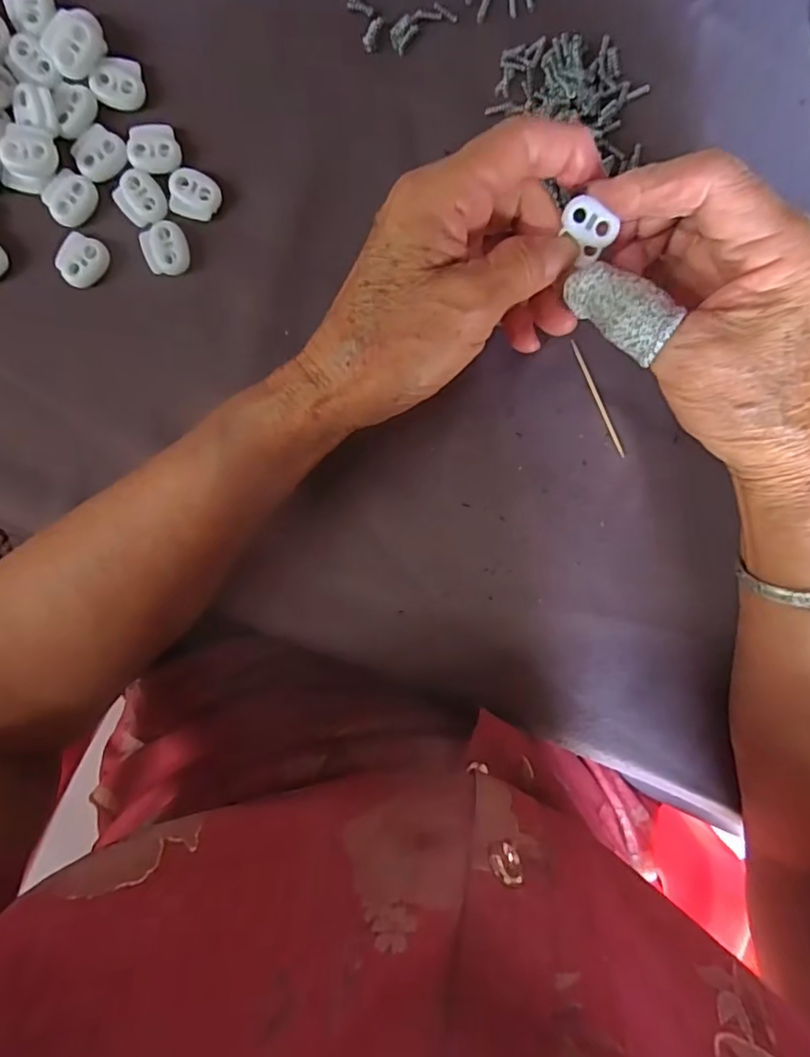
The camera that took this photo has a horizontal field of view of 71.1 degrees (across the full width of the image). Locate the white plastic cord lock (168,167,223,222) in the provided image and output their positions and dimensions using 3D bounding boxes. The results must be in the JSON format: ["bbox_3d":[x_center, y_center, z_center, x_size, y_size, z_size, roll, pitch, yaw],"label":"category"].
[{"bbox_3d":[-0.093,-0.147,0.250,0.022,0.004,0.019,13,96,-6],"label":"white plastic cord lock"}]

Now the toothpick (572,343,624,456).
[{"bbox_3d":[0.095,-0.063,0.276,0.004,0.004,0.061,-27,98,0],"label":"toothpick"}]

